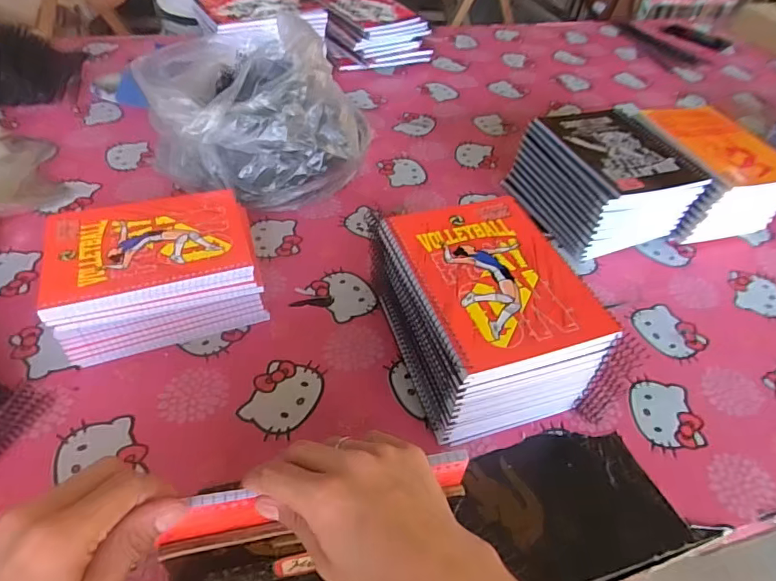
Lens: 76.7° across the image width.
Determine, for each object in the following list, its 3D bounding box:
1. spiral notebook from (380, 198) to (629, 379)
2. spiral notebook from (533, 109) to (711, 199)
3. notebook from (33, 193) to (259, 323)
[{"bbox_3d":[0.096,-0.017,0.462,0.152,0.016,0.199,-12,48,-16],"label":"spiral notebook"},{"bbox_3d":[0.315,-0.201,0.687,0.152,0.011,0.202,-12,50,-17],"label":"spiral notebook"},{"bbox_3d":[-0.259,-0.051,0.533,0.199,0.019,0.157,-13,48,-17],"label":"notebook"}]

